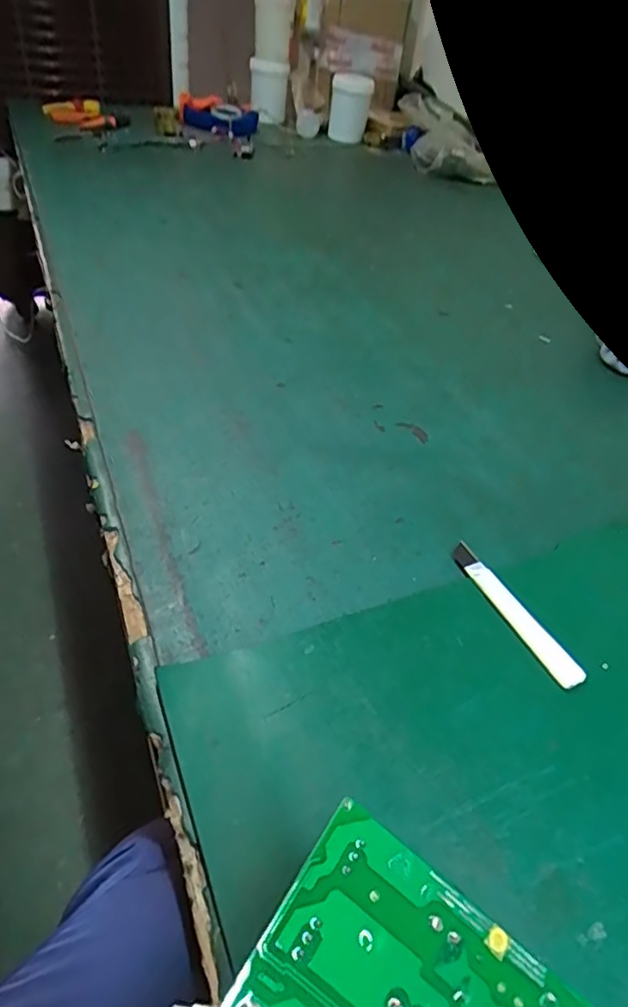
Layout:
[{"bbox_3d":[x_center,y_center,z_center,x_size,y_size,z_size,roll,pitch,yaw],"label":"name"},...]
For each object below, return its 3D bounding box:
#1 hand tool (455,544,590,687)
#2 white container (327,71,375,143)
[{"bbox_3d":[0.156,0.082,0.459,0.023,0.004,0.139,-15,47,-23],"label":"hand tool"},{"bbox_3d":[0.099,-1.089,1.623,0.111,0.147,0.119,6,43,-2],"label":"white container"}]

